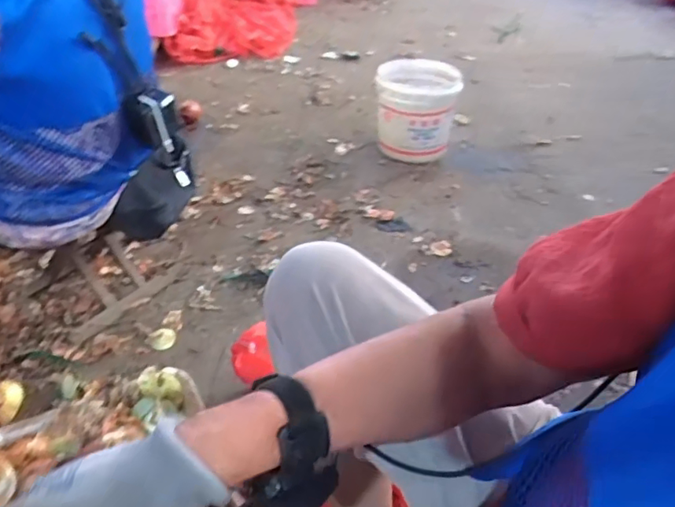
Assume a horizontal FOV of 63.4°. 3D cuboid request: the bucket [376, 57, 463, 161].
[{"bbox_3d":[0.250,-0.462,1.737,0.254,0.252,0.246,1,37,-1],"label":"bucket"}]

